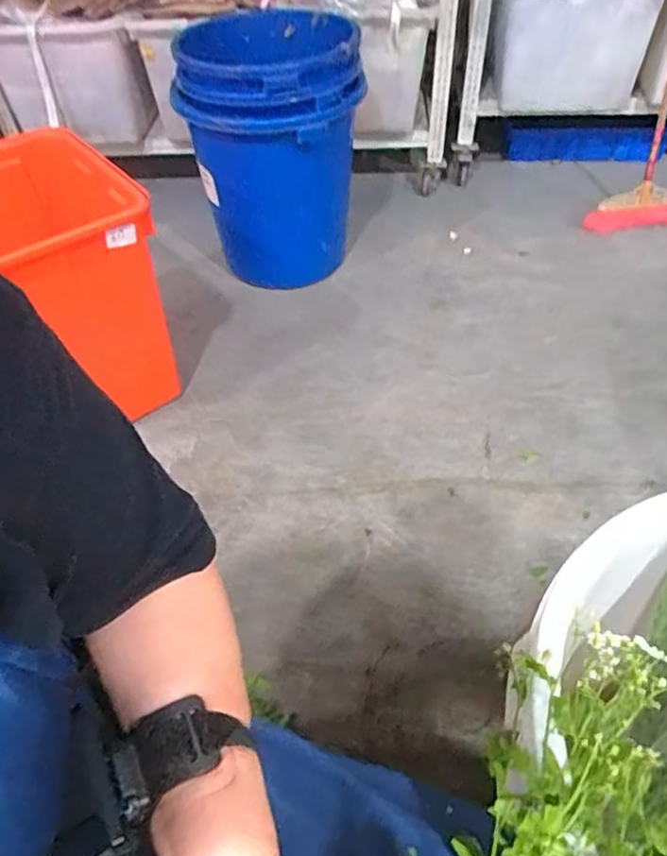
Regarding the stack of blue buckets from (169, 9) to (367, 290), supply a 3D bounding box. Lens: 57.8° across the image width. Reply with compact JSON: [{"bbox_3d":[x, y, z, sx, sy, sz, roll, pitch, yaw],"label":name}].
[{"bbox_3d":[-0.157,-0.804,1.779,0.447,0.621,0.549,-4,48,-1],"label":"stack of blue buckets"}]

